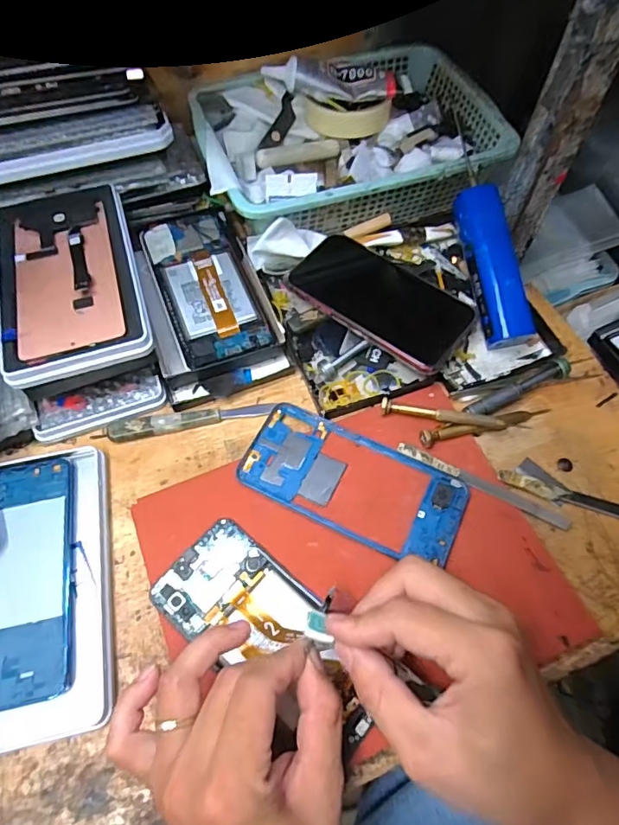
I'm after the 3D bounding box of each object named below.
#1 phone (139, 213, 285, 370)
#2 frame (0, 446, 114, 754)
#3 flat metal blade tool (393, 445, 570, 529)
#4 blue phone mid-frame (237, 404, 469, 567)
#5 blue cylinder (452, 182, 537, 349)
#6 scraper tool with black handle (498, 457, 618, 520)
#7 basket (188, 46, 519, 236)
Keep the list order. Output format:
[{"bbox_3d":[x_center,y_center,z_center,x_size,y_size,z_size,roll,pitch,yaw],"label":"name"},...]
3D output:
[{"bbox_3d":[-0.087,-0.110,0.439,0.079,0.008,0.158,-20,66,-13],"label":"phone"},{"bbox_3d":[-0.184,0.112,0.334,0.103,0.018,0.182,-11,62,-6],"label":"frame"},{"bbox_3d":[0.124,0.051,0.366,0.127,0.004,0.009,25,64,12],"label":"flat metal blade tool"},{"bbox_3d":[0.031,0.050,0.368,0.159,0.004,0.073,23,64,12],"label":"blue phone mid-frame"},{"bbox_3d":[0.151,-0.121,0.423,0.035,0.030,0.136,-10,82,-7],"label":"blue cylinder"},{"bbox_3d":[0.202,0.063,0.372,0.125,0.011,0.026,22,64,11],"label":"scraper tool with black handle"},{"bbox_3d":[0.034,-0.268,0.487,0.271,0.066,0.195,-14,63,-8],"label":"basket"}]

